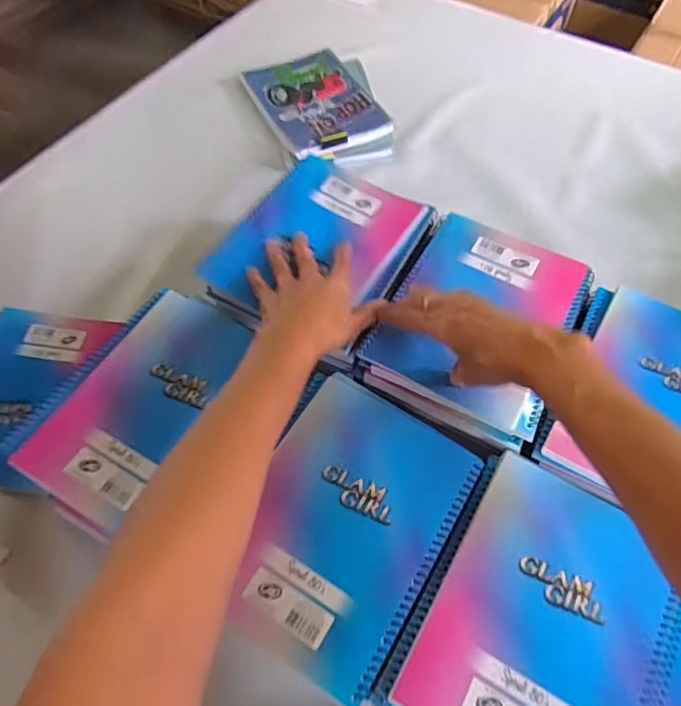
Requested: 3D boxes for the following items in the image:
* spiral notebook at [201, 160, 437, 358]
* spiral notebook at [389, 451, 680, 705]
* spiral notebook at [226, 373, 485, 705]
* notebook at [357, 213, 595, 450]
[{"bbox_3d":[-0.018,-0.104,0.541,0.165,0.018,0.204,27,62,15],"label":"spiral notebook"},{"bbox_3d":[0.146,0.186,0.377,0.150,0.009,0.198,28,62,15],"label":"spiral notebook"},{"bbox_3d":[0.005,0.123,0.409,0.142,0.010,0.202,26,62,15],"label":"spiral notebook"},{"bbox_3d":[0.129,-0.032,0.510,0.159,0.030,0.203,24,61,14],"label":"notebook"}]

